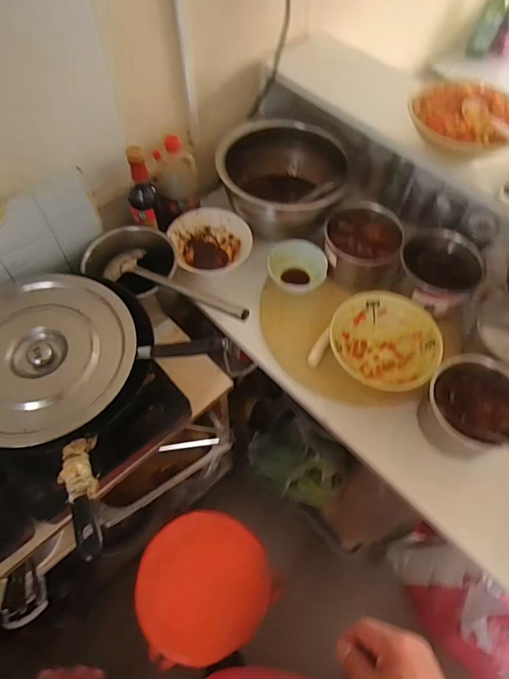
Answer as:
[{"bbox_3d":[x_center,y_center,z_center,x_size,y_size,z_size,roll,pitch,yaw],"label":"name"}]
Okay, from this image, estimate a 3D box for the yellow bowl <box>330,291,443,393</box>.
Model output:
[{"bbox_3d":[0.234,0.004,0.799,0.188,0.066,0.171,1,60,-2],"label":"yellow bowl"}]

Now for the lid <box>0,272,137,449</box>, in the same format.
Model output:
[{"bbox_3d":[-0.334,0.022,0.676,0.274,0.055,0.274,1,60,-2],"label":"lid"}]

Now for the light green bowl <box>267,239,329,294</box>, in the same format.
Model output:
[{"bbox_3d":[0.087,-0.143,0.888,0.114,0.060,0.106,1,60,-2],"label":"light green bowl"}]

